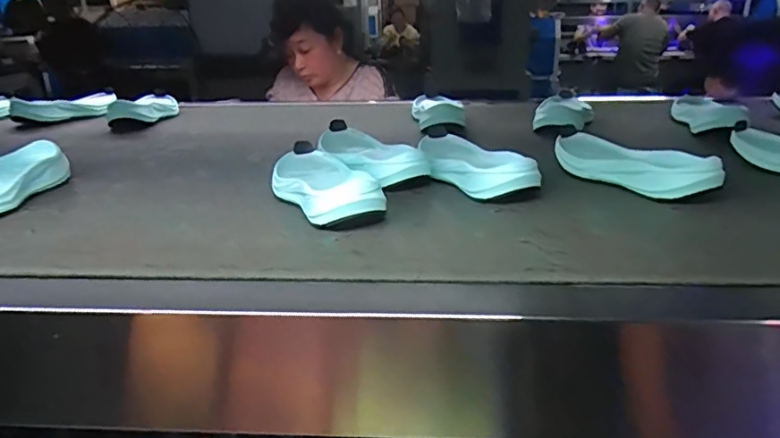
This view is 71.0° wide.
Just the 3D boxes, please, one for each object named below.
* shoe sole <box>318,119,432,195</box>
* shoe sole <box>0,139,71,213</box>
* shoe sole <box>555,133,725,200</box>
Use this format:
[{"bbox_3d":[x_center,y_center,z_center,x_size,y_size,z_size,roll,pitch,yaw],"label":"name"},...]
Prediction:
[{"bbox_3d":[-0.023,-0.079,0.631,0.078,0.039,0.210,-16,24,-25],"label":"shoe sole"},{"bbox_3d":[-0.401,-0.036,0.562,0.068,0.044,0.170,0,22,12],"label":"shoe sole"},{"bbox_3d":[0.239,-0.056,0.562,0.067,0.019,0.182,-40,33,-13],"label":"shoe sole"}]

